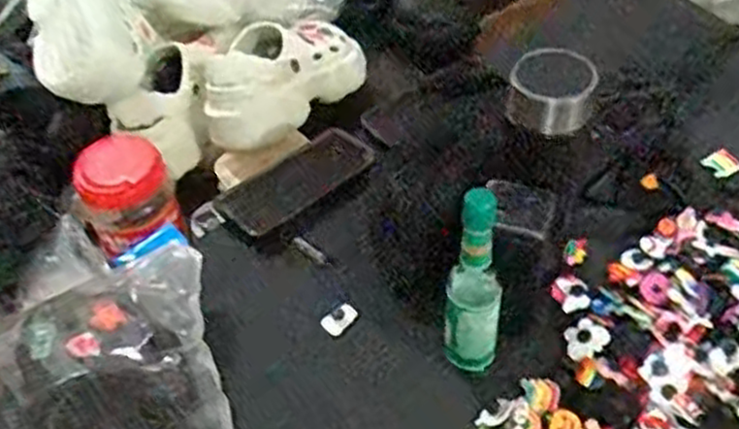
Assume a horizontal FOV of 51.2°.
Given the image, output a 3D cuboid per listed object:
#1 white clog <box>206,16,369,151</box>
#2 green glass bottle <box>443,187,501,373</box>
[{"bbox_3d":[-0.103,-0.168,0.914,0.124,0.095,0.238,26,38,27],"label":"white clog"},{"bbox_3d":[0.075,0.059,0.554,0.036,0.192,0.033,6,49,12],"label":"green glass bottle"}]

